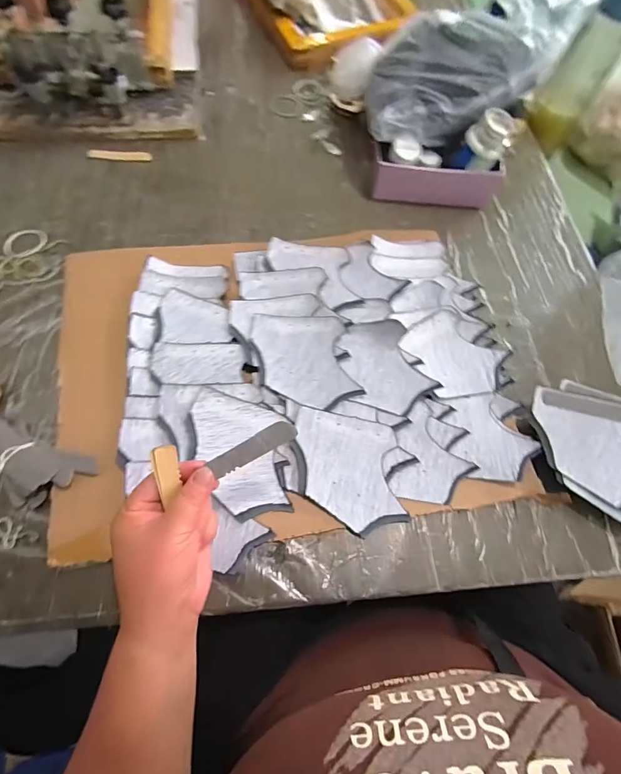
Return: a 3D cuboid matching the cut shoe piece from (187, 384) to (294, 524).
[{"bbox_3d":[-0.073,0.064,0.393,0.098,0.006,0.125,2,71,-7],"label":"cut shoe piece"}]

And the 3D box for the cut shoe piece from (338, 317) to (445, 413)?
[{"bbox_3d":[0.079,-0.025,0.430,0.083,0.007,0.110,-24,68,-6],"label":"cut shoe piece"}]

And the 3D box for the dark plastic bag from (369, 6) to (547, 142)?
[{"bbox_3d":[0.185,-0.391,0.494,0.216,0.092,0.107,3,67,-4],"label":"dark plastic bag"}]

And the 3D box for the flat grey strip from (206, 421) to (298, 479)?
[{"bbox_3d":[-0.044,0.047,0.300,0.071,0.004,0.017,-29,99,8],"label":"flat grey strip"}]

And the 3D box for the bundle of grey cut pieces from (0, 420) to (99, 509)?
[{"bbox_3d":[-0.278,0.078,0.378,0.125,0.019,0.060,21,66,3],"label":"bundle of grey cut pieces"}]

